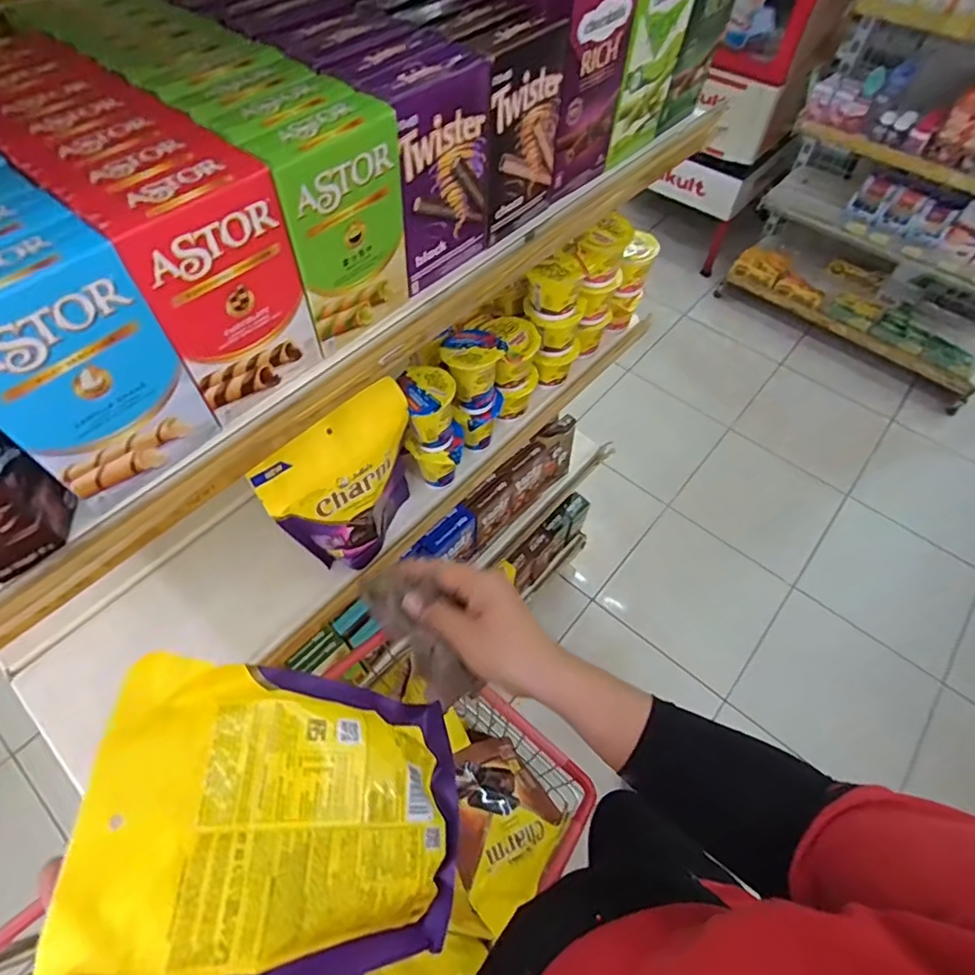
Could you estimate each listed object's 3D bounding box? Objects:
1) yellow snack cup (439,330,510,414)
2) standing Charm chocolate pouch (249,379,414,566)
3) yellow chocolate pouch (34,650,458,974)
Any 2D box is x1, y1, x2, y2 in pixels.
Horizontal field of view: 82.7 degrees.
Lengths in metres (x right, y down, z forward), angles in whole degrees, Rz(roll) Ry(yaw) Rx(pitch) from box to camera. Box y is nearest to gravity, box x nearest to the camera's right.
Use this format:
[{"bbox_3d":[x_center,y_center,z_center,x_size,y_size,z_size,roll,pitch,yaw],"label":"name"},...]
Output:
[{"bbox_3d":[-0.017,-0.131,0.624,0.062,0.073,0.061,1,57,-1],"label":"yellow snack cup"},{"bbox_3d":[-0.135,0.004,0.559,0.152,0.181,0.051,-35,64,-21],"label":"standing Charm chocolate pouch"},{"bbox_3d":[-0.107,0.181,0.306,0.194,0.032,0.144,19,53,-29],"label":"yellow chocolate pouch"}]

